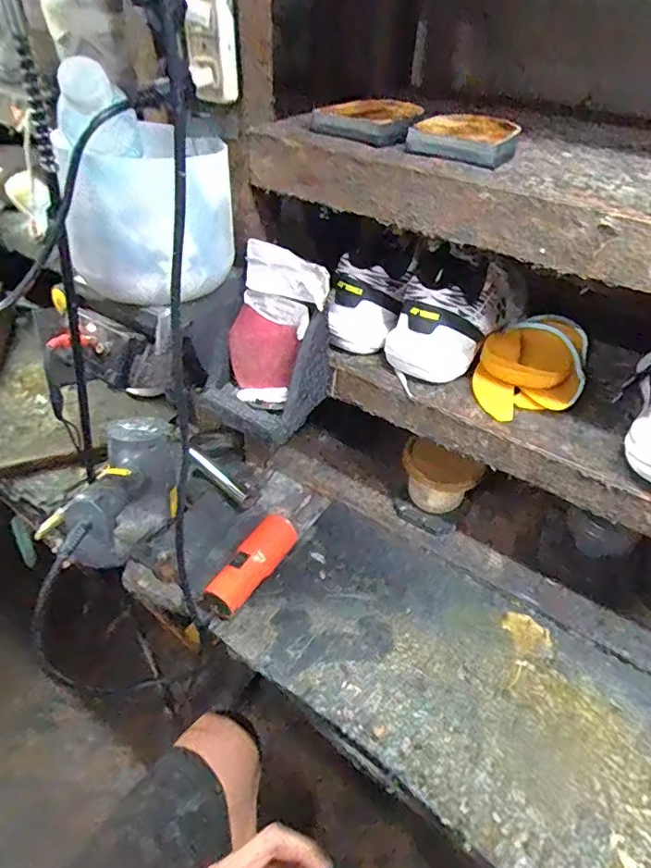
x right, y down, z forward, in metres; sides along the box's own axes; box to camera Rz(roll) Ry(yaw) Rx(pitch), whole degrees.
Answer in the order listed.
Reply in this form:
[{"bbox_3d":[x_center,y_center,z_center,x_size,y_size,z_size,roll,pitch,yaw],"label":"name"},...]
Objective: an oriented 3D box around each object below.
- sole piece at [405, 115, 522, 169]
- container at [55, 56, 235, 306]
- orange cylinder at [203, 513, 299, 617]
[{"bbox_3d":[0.113,-0.237,0.417,0.076,0.017,0.089,19,46,16],"label":"sole piece"},{"bbox_3d":[-0.142,-0.199,0.430,0.135,0.177,0.082,-25,50,-26],"label":"container"},{"bbox_3d":[-0.081,0.145,0.581,0.045,0.042,0.128,26,48,22],"label":"orange cylinder"}]

